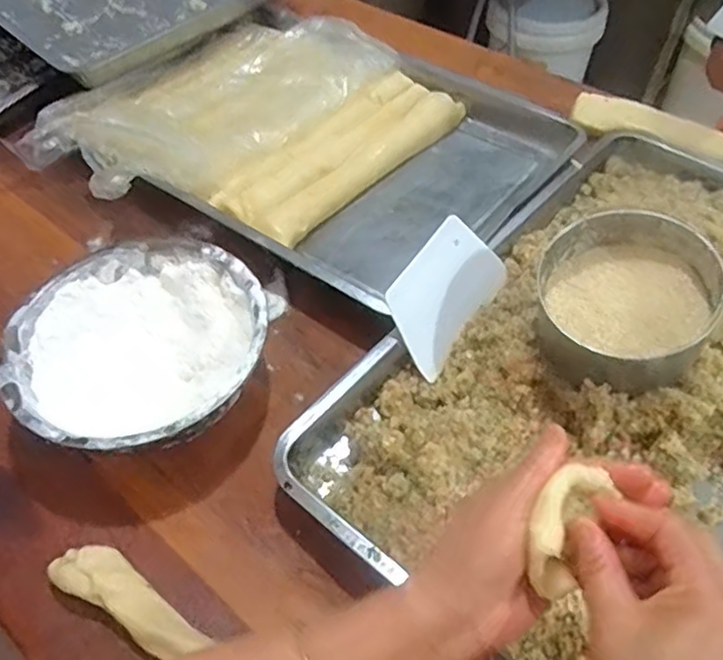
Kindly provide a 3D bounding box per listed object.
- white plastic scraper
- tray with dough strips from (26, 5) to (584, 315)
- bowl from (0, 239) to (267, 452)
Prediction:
[{"bbox_3d":[0.080,-0.037,0.602,0.144,0.091,0.006,-50,24,-25],"label":"white plastic scraper"},{"bbox_3d":[-0.068,-0.246,0.776,0.577,0.075,0.446,28,57,13],"label":"tray with dough strips"},{"bbox_3d":[-0.194,0.025,0.582,0.216,0.082,0.219,-1,51,2],"label":"bowl"}]

